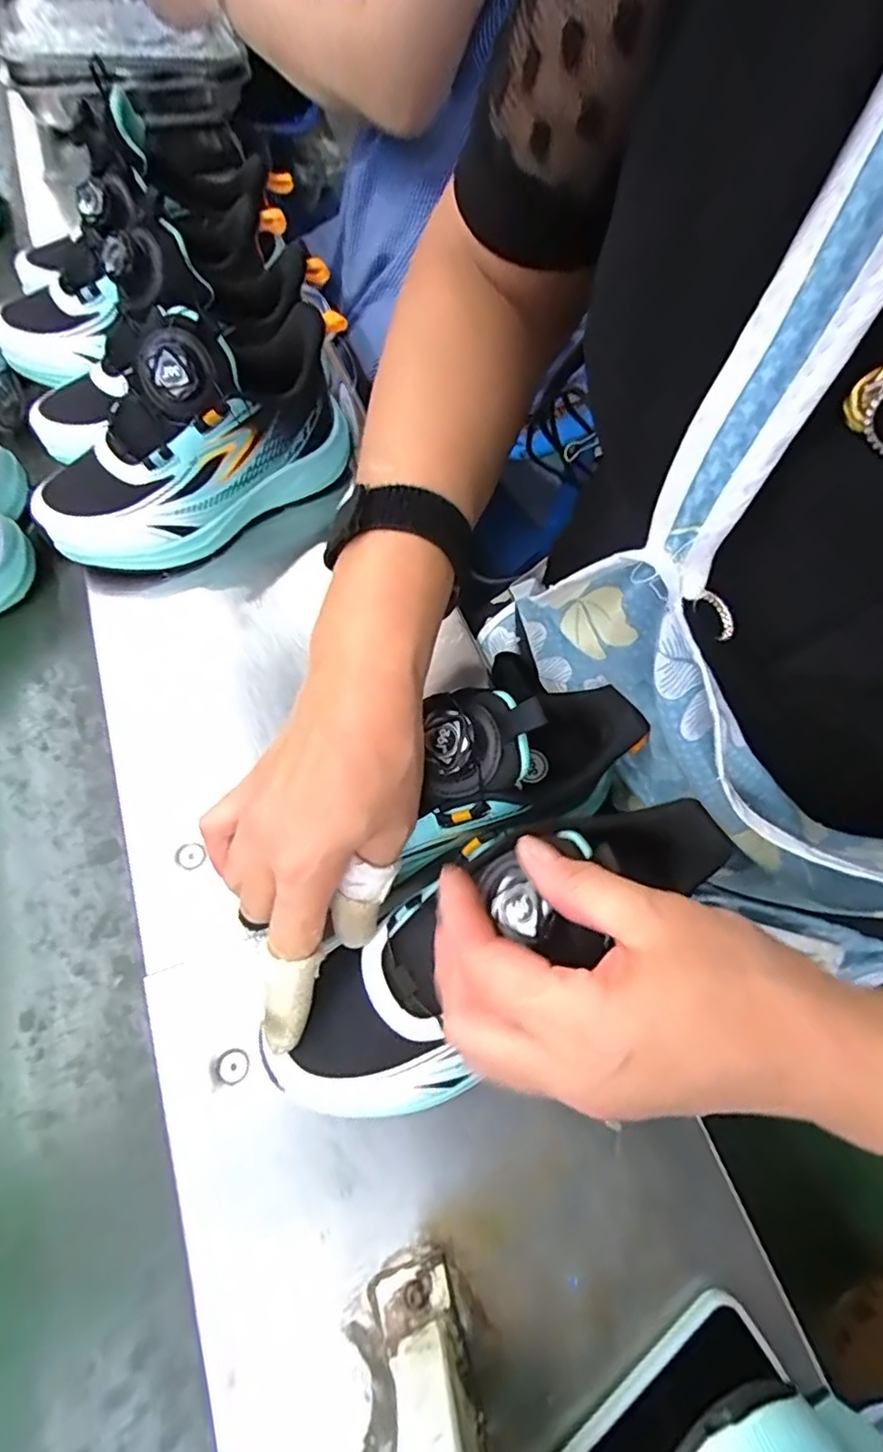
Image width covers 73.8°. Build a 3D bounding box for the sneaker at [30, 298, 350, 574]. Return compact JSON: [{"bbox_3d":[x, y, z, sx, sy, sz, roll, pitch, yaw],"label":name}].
[{"bbox_3d":[-0.162,-0.195,0.387,0.077,0.112,0.211,43,67,15],"label":"sneaker"}]

